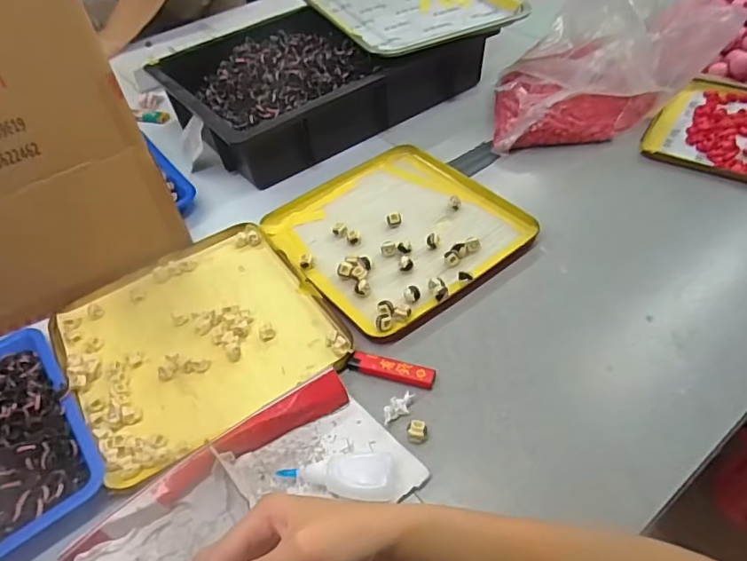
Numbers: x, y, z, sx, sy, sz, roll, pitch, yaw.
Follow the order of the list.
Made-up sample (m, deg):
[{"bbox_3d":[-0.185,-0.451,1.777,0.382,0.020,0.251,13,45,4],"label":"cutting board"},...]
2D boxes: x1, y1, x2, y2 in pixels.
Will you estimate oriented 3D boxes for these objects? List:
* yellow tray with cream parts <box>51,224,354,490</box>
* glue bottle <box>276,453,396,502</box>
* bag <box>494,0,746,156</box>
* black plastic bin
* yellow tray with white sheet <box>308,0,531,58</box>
[{"bbox_3d":[-0.174,0.053,0.528,0.235,0.015,0.232,-30,51,-19],"label":"yellow tray with cream parts"},{"bbox_3d":[-0.028,0.154,0.412,0.089,0.020,0.036,-4,48,4],"label":"glue bottle"},{"bbox_3d":[0.279,-0.299,0.691,0.247,0.170,0.166,-6,47,2],"label":"bag"},{"bbox_3d":[-0.085,-0.313,0.800,0.408,0.081,0.298,-33,52,-21],"label":"black plastic bin"},{"bbox_3d":[0.039,-0.444,0.855,0.260,0.035,0.362,-24,50,-15],"label":"yellow tray with white sheet"}]

